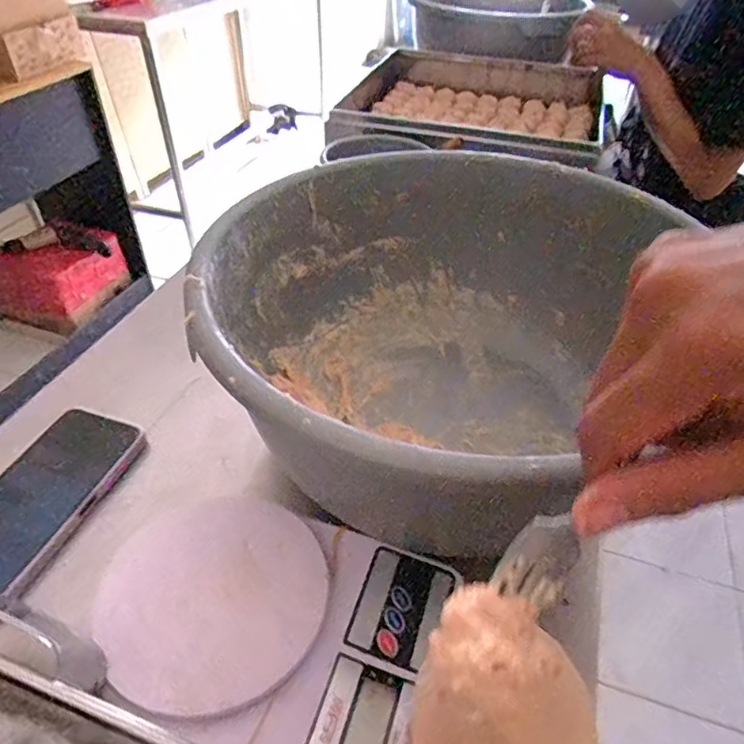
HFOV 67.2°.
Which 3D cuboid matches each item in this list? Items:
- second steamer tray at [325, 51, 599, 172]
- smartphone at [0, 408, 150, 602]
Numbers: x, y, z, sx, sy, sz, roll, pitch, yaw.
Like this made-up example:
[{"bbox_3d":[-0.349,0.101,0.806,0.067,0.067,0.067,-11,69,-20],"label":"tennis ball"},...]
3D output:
[{"bbox_3d":[0.171,-0.441,0.950,0.401,0.083,0.454,15,43,12],"label":"second steamer tray"},{"bbox_3d":[-0.245,0.091,0.418,0.084,0.014,0.155,14,43,10],"label":"smartphone"}]

